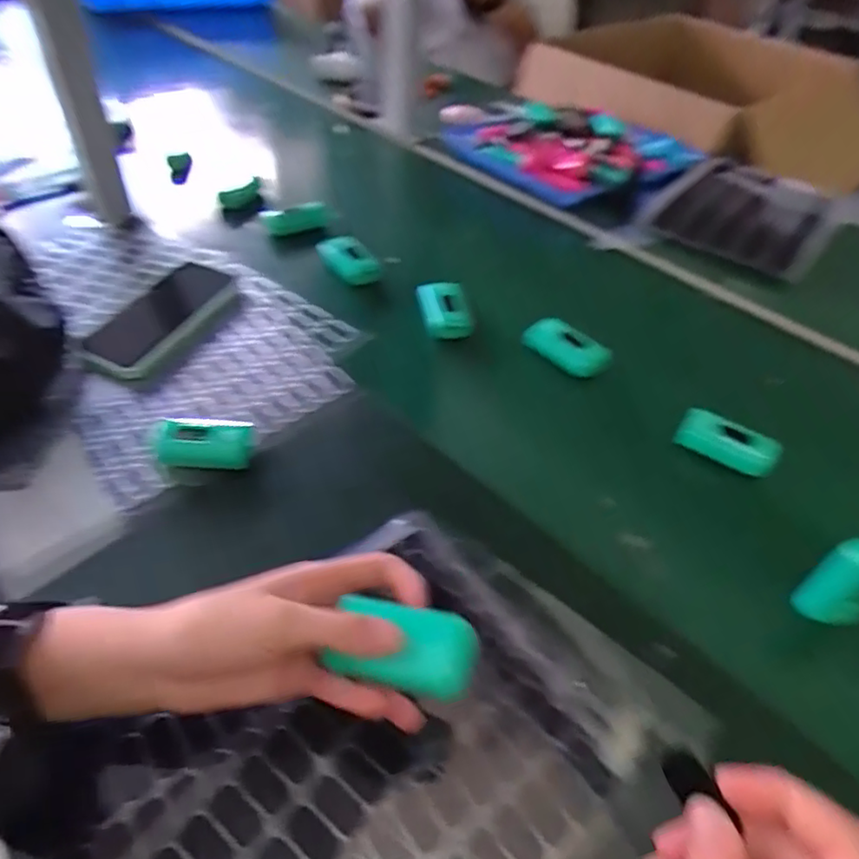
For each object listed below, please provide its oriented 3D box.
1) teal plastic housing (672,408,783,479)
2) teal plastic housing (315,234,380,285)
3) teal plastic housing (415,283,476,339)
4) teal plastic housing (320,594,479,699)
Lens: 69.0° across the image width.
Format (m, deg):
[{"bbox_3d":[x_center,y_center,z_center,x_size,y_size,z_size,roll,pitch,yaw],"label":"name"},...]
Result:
[{"bbox_3d":[0.240,0.012,0.505,0.078,0.023,0.034,21,50,16],"label":"teal plastic housing"},{"bbox_3d":[-0.087,-0.180,0.668,0.042,0.024,0.071,-25,53,-24],"label":"teal plastic housing"},{"bbox_3d":[0.015,-0.116,0.608,0.046,0.027,0.056,-7,48,-9],"label":"teal plastic housing"},{"bbox_3d":[-0.010,0.099,0.285,0.063,0.019,0.031,10,47,6],"label":"teal plastic housing"}]

